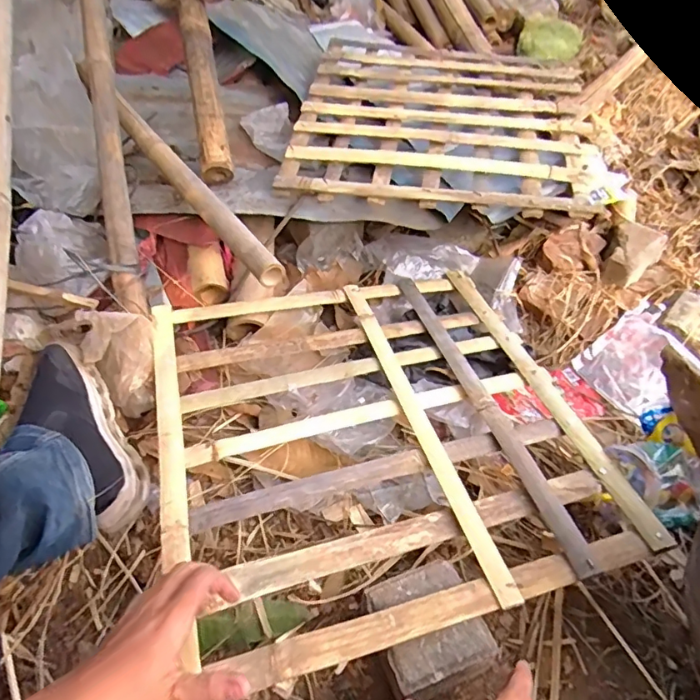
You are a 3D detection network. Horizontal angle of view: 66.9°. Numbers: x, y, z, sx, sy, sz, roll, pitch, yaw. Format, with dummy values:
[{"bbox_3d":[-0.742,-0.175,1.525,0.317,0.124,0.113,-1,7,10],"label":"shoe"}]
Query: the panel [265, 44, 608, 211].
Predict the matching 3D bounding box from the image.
[{"bbox_3d":[0.179,-0.440,0.994,0.533,0.036,0.553,6,48,5],"label":"panel"}]

